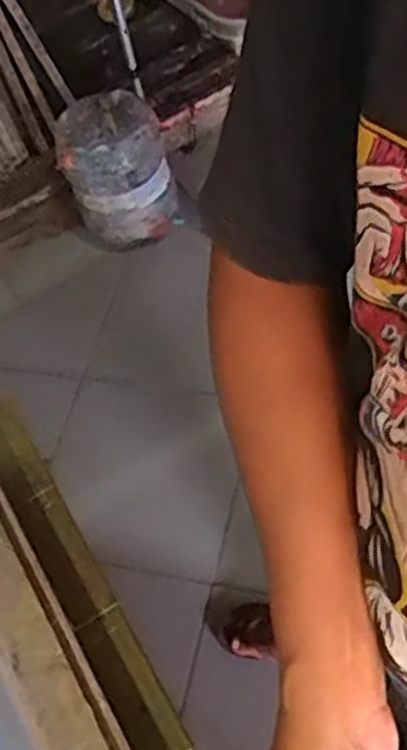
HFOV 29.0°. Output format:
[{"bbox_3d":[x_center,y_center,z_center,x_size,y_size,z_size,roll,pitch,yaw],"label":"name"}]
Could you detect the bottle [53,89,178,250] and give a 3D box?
[{"bbox_3d":[-0.196,-0.471,1.866,0.235,0.302,0.225,-16,55,2],"label":"bottle"}]

